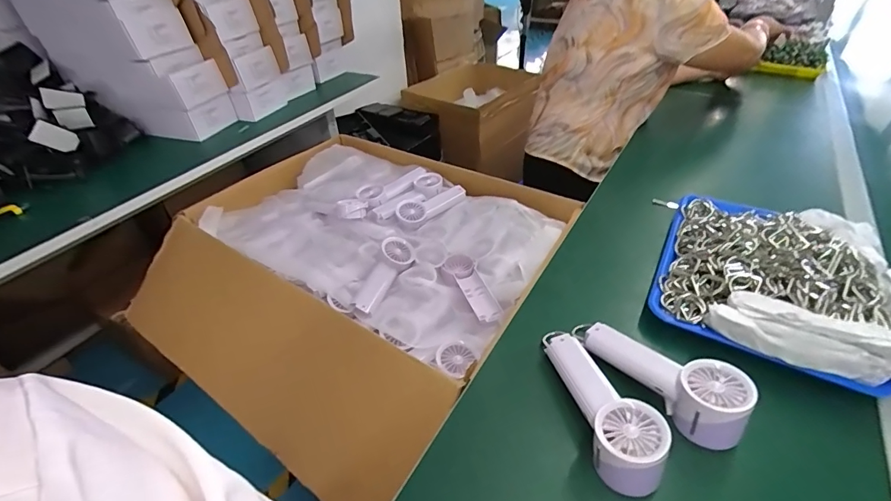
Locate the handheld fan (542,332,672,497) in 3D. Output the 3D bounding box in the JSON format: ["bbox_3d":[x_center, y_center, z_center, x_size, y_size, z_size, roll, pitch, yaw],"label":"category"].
[{"bbox_3d":[0.161,0.152,0.448,0.062,0.074,0.193,-8,40,-6],"label":"handheld fan"}]

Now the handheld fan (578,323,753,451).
[{"bbox_3d":[0.234,0.129,0.466,0.062,0.072,0.189,-25,45,-25],"label":"handheld fan"}]

